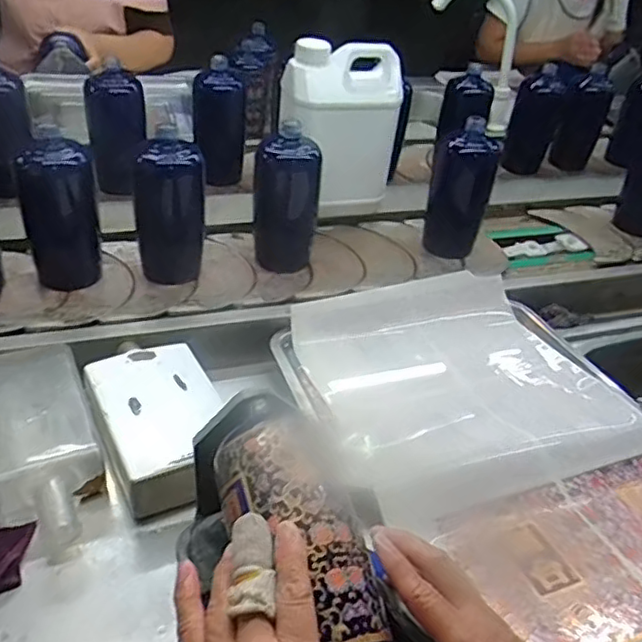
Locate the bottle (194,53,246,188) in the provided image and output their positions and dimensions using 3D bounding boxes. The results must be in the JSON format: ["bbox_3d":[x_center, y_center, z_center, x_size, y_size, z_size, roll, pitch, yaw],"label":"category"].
[{"bbox_3d":[-0.160,-0.313,1.008,0.075,0.176,0.063,-3,37,-12],"label":"bottle"}]

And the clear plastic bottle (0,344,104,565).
[{"bbox_3d":[-0.248,0.105,0.567,0.089,0.039,0.227,-15,41,-26],"label":"clear plastic bottle"}]

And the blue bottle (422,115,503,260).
[{"bbox_3d":[0.196,-0.191,0.897,0.083,0.171,0.066,14,37,10],"label":"blue bottle"}]

